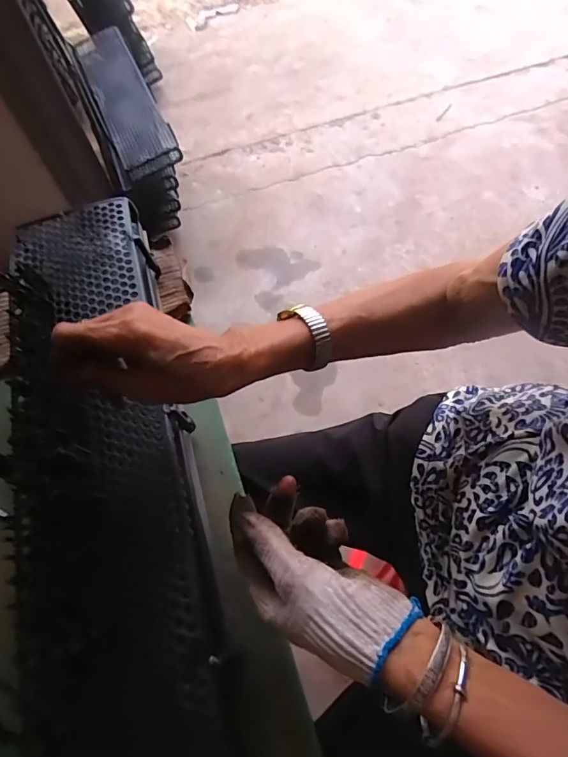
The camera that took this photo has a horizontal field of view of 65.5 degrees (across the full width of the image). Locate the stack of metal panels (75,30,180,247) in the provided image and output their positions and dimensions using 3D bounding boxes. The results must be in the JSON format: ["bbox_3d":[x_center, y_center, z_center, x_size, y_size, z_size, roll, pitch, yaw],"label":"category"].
[{"bbox_3d":[-0.461,-0.742,1.403,0.186,0.363,0.664,-23,65,-7],"label":"stack of metal panels"}]

